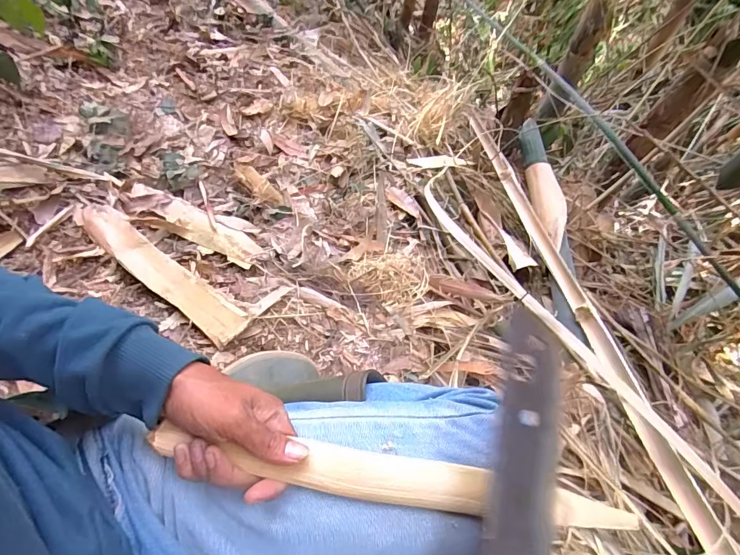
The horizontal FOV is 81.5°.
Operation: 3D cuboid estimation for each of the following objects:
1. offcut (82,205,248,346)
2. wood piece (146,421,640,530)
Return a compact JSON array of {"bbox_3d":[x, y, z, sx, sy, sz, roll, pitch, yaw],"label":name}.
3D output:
[{"bbox_3d":[-0.355,-0.009,0.729,0.346,0.049,0.065,34,65,15],"label":"offcut"},{"bbox_3d":[0.010,0.146,0.317,0.349,0.011,0.031,8,61,3],"label":"wood piece"}]

